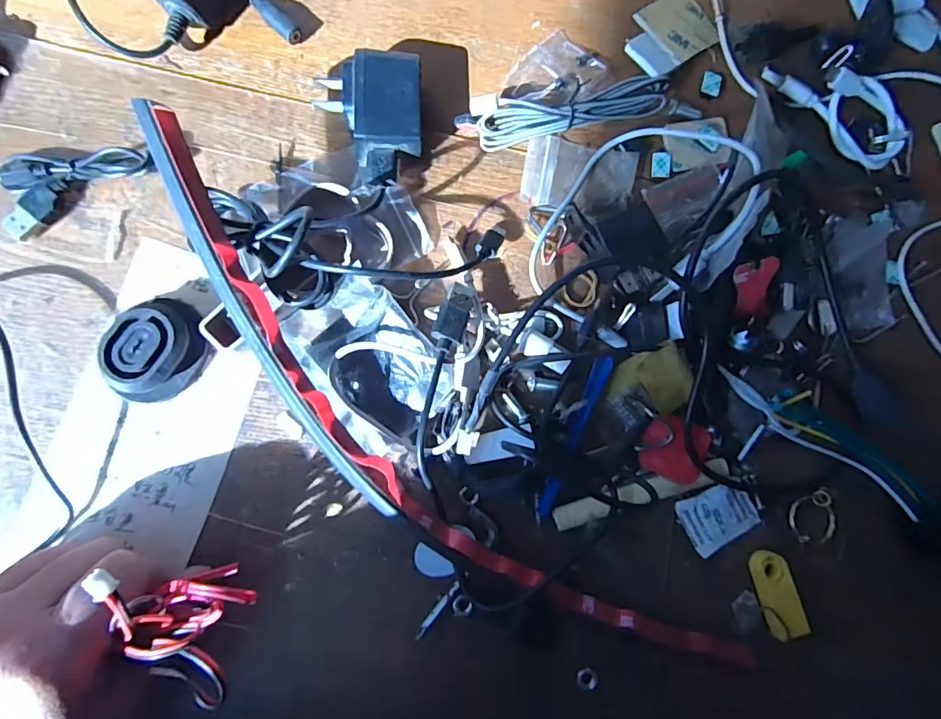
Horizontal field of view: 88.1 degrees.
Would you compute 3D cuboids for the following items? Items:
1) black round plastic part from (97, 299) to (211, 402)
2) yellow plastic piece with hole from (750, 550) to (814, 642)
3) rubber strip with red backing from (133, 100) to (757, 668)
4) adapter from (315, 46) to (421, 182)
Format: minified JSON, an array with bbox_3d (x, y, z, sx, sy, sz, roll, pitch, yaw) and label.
[{"bbox_3d":[-0.150,-0.005,0.234,0.039,0.020,0.047,28,84,0],"label":"black round plastic part"},{"bbox_3d":[0.153,0.116,0.242,0.017,0.008,0.039,-11,73,-4],"label":"yellow plastic piece with hole"},{"bbox_3d":[-0.019,0.042,0.216,0.346,0.056,0.063,43,84,1],"label":"rubber strip with red backing"},{"bbox_3d":[-0.048,-0.119,0.248,0.047,0.025,0.063,-1,85,-3],"label":"adapter"}]

